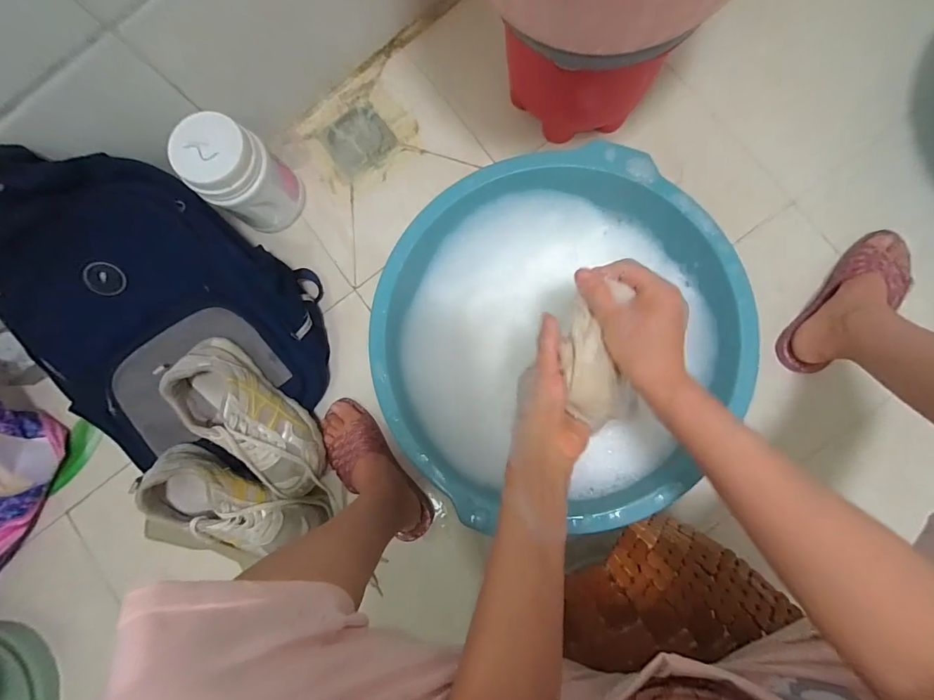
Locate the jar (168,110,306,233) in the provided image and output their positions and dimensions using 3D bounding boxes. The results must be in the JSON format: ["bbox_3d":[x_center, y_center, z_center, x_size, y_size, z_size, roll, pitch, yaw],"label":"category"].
[{"bbox_3d":[-0.317,-0.245,0.598,0.103,0.167,0.105,0,85,5],"label":"jar"}]

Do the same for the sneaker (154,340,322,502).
[{"bbox_3d":[-0.301,0.101,0.576,0.096,0.094,0.240,-41,100,5],"label":"sneaker"}]

